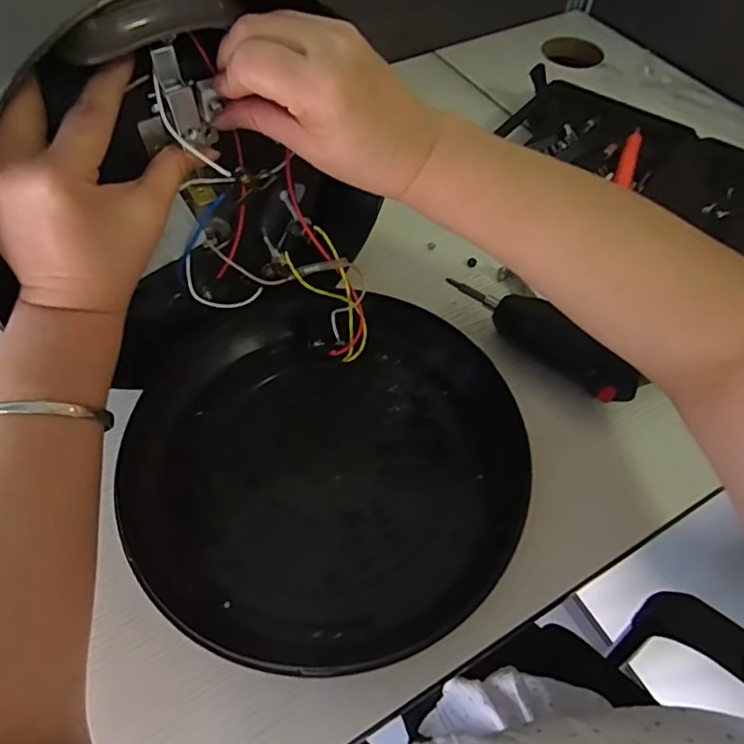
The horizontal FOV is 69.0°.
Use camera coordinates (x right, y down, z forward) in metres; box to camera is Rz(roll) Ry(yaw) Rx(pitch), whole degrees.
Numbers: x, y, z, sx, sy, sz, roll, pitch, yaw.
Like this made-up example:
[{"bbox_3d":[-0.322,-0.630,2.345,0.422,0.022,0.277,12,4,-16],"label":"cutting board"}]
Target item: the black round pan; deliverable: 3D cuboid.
[{"bbox_3d":[-0.030,0.055,0.360,0.246,0.046,0.247,-1,55,1],"label":"black round pan"}]

